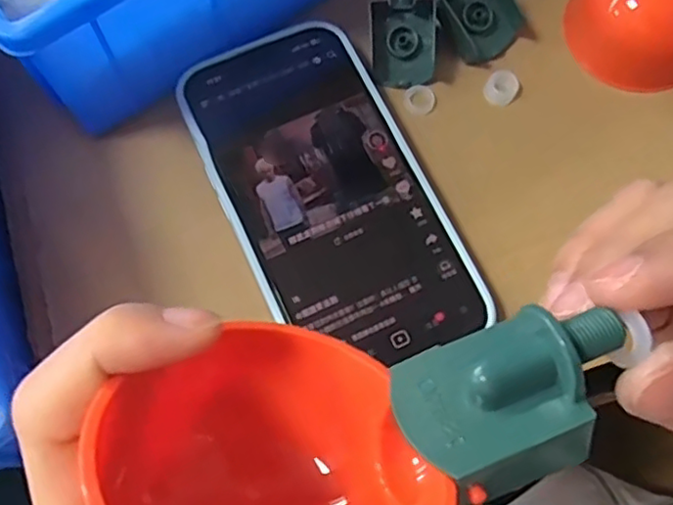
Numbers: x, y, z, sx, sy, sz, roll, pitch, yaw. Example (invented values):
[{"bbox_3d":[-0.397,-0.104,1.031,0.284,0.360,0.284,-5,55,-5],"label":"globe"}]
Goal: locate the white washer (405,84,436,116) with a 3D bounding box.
[{"bbox_3d":[0.035,-0.065,0.272,0.013,0.004,0.013,0,69,0],"label":"white washer"}]

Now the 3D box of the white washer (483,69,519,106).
[{"bbox_3d":[0.070,-0.070,0.274,0.014,0.005,0.014,0,69,0],"label":"white washer"}]

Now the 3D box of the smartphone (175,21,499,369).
[{"bbox_3d":[-0.004,-0.024,0.249,0.074,0.012,0.141,-24,71,-9],"label":"smartphone"}]

